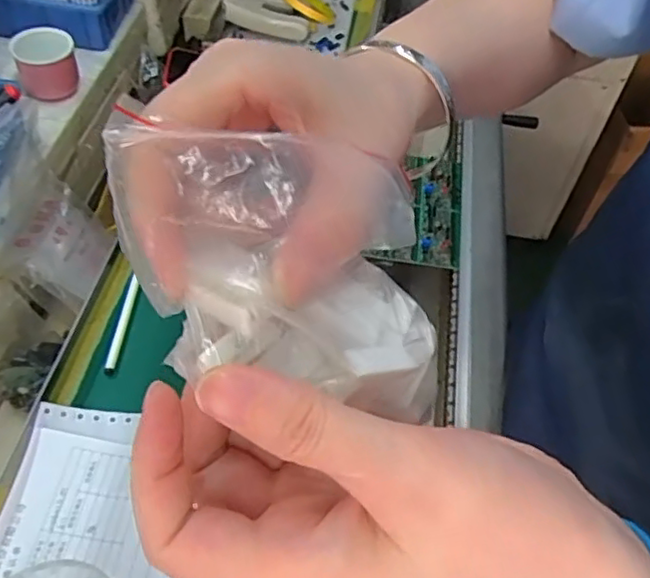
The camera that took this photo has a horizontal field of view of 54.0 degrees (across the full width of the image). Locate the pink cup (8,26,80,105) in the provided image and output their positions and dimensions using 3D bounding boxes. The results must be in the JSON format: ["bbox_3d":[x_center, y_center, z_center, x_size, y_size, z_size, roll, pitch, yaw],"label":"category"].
[{"bbox_3d":[-0.296,-0.237,0.684,0.062,0.059,0.056,-18,55,-19],"label":"pink cup"}]

